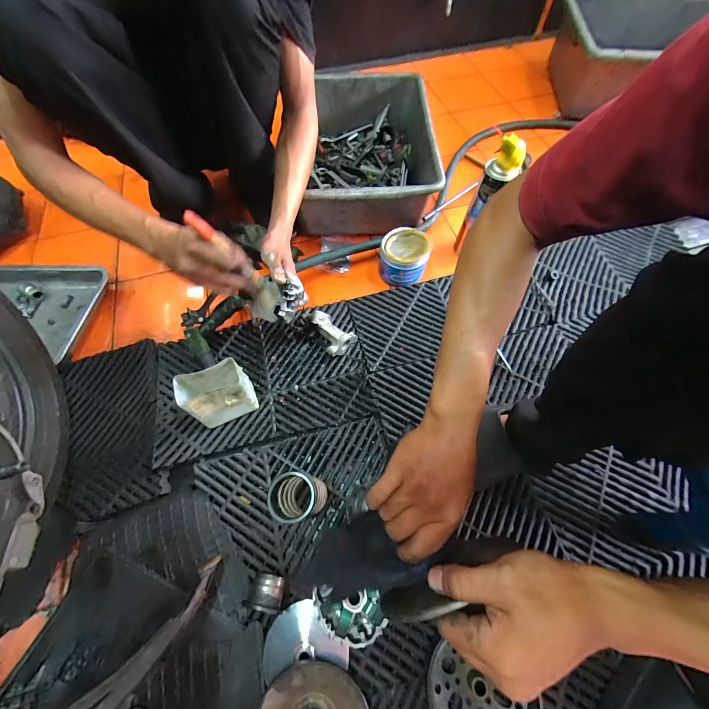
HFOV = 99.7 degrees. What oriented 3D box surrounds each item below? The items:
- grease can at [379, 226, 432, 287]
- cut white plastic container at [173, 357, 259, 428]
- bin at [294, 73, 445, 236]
[{"bbox_3d":[0.106,-0.210,0.648,0.099,0.086,0.097,8,65,5],"label":"grease can"},{"bbox_3d":[-0.225,0.065,0.511,0.112,0.113,0.067,-22,66,-9],"label":"cut white plastic container"},{"bbox_3d":[0.029,-0.513,0.757,0.331,0.147,0.512,4,65,3],"label":"bin"}]

